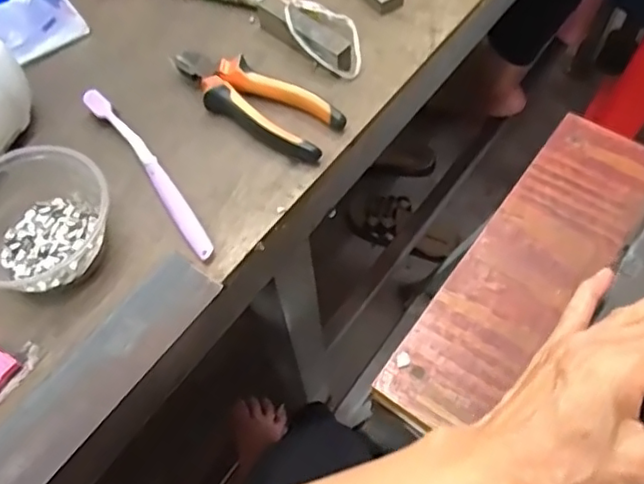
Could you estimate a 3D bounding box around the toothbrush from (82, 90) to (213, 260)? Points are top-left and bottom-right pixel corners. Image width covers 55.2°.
[{"bbox_3d":[-0.133,-0.056,0.475,0.019,0.017,0.182,-34,65,-16],"label":"toothbrush"}]

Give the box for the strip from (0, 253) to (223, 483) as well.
[{"bbox_3d":[-0.164,0.107,0.389,0.051,0.006,0.247,34,67,19],"label":"strip"}]

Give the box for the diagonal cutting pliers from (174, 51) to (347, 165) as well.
[{"bbox_3d":[-0.056,-0.119,0.502,0.150,0.025,0.063,34,67,19],"label":"diagonal cutting pliers"}]

